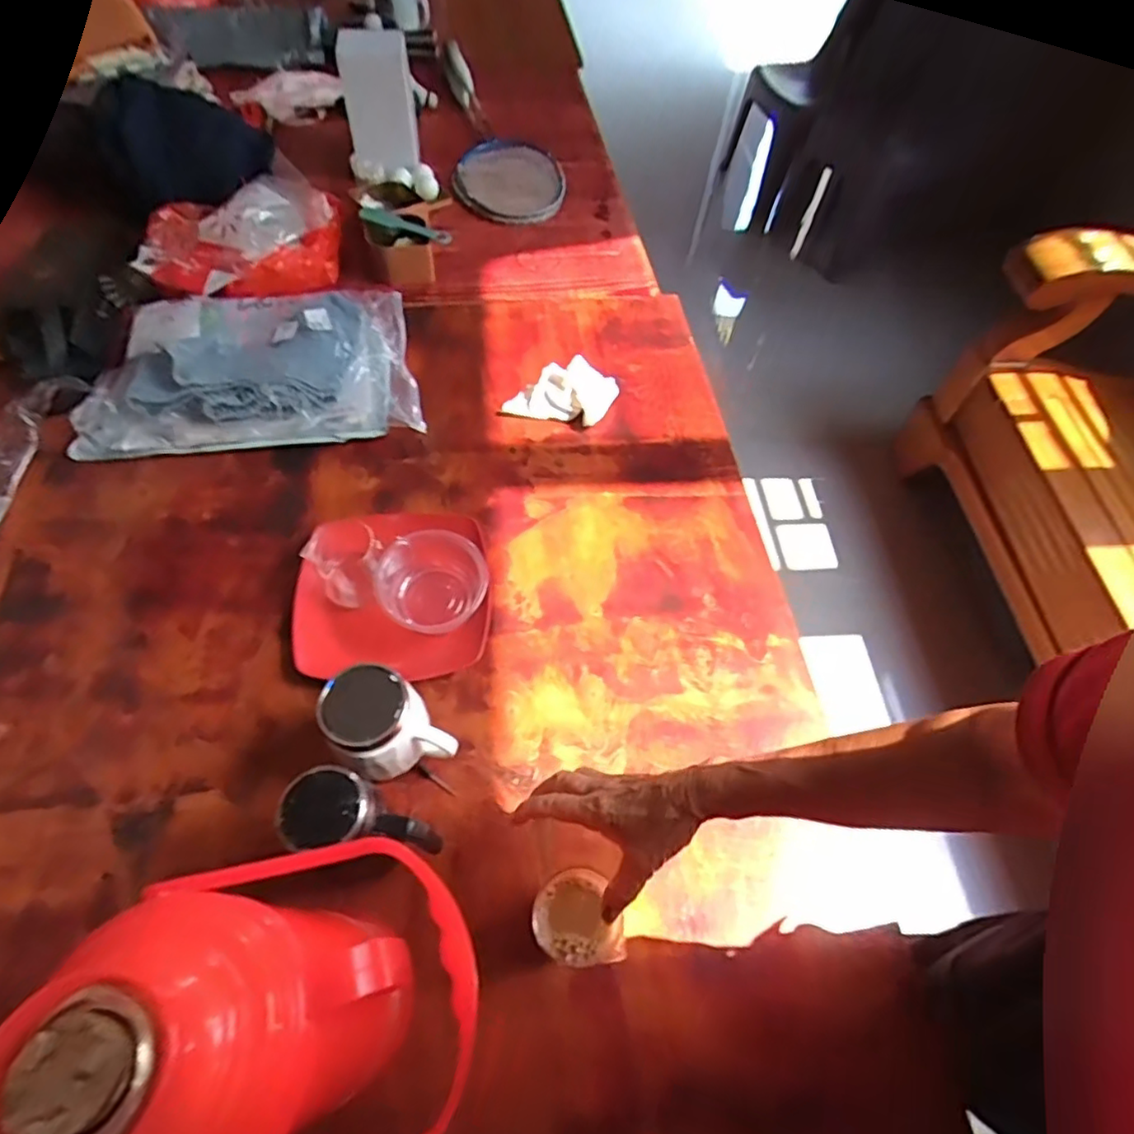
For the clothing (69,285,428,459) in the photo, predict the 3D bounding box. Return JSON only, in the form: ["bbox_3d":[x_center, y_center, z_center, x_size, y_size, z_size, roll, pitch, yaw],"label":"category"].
[{"bbox_3d":[-0.430,-0.284,0.856,0.433,0.069,0.283,-6,60,-8],"label":"clothing"}]

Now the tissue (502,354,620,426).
[{"bbox_3d":[-0.008,-0.242,0.867,0.151,0.053,0.081,10,59,2],"label":"tissue"}]

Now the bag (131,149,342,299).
[{"bbox_3d":[-0.489,-0.503,0.962,0.297,0.081,0.236,-21,63,-16],"label":"bag"}]

